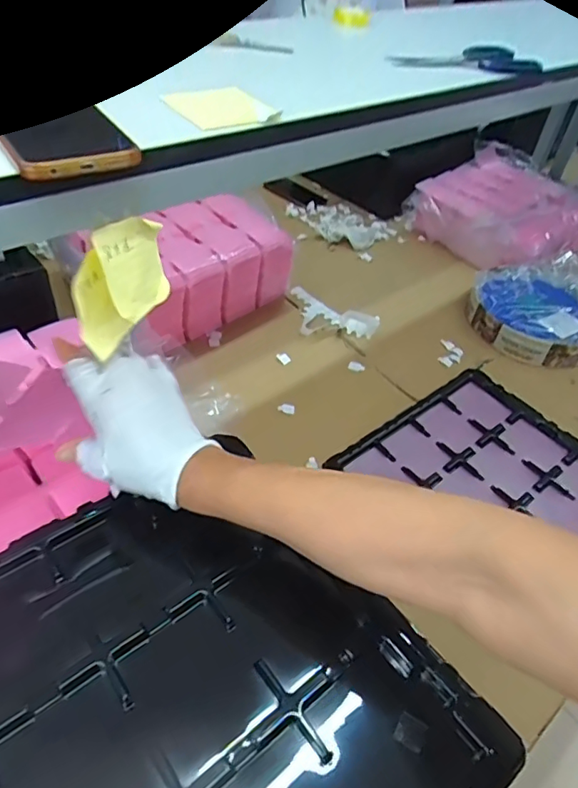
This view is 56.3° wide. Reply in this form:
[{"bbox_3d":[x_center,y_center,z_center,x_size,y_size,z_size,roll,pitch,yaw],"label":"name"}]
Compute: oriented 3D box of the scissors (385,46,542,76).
[{"bbox_3d":[0.178,-0.349,0.561,0.149,0.015,0.072,5,45,-3],"label":"scissors"}]

